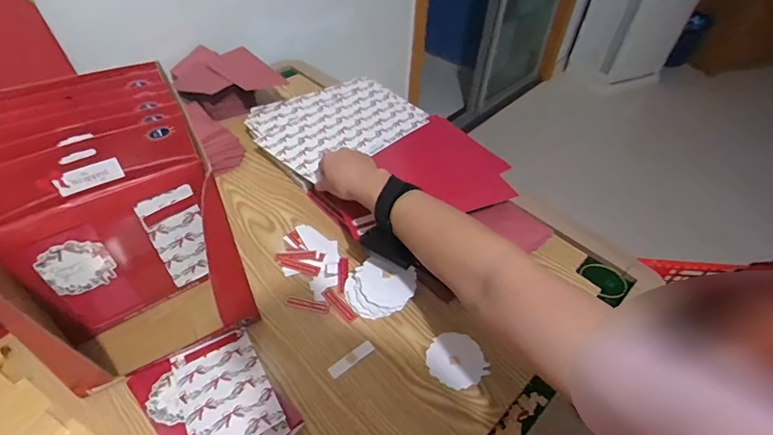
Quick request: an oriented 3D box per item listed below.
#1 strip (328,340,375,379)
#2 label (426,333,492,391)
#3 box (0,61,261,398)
[{"bbox_3d":[-0.041,0.168,0.500,0.058,0.004,0.015,-32,55,-23],"label":"strip"},{"bbox_3d":[0.082,0.168,0.498,0.065,0.004,0.066,-19,53,-15],"label":"label"},{"bbox_3d":[-0.293,0.010,0.467,0.193,0.230,0.243,-23,52,-23],"label":"box"}]

